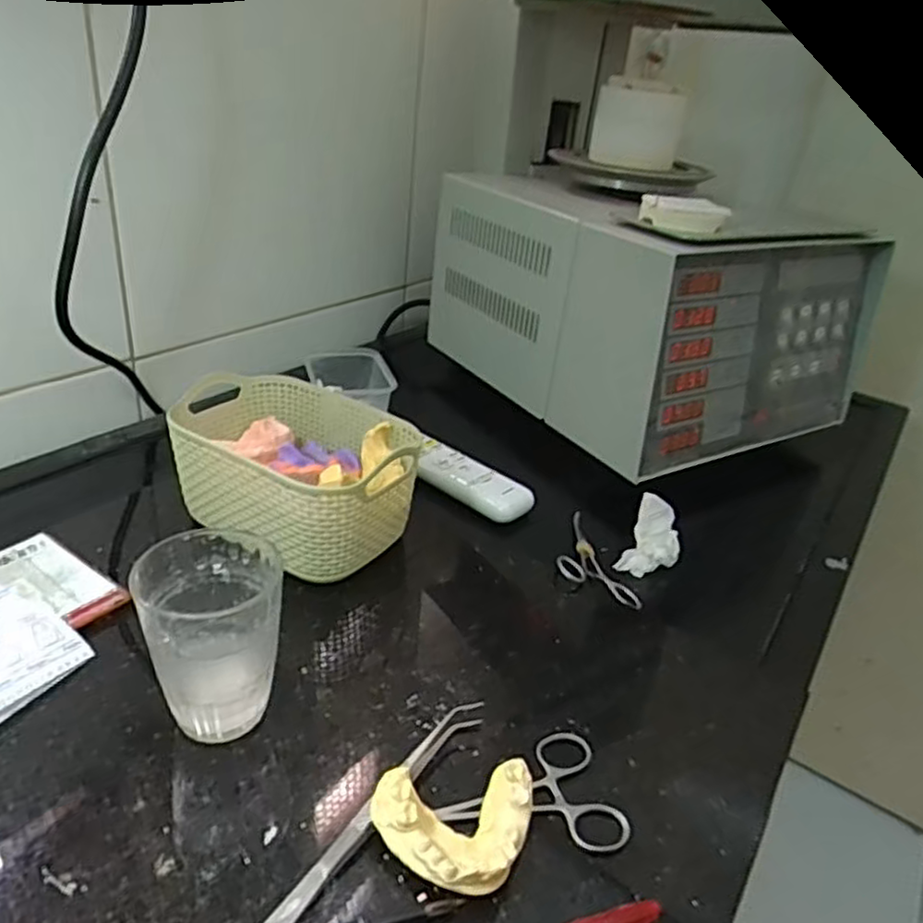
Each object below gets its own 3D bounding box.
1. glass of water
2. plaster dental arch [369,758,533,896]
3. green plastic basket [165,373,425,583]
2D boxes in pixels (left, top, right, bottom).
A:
[{"bbox_3d":[-0.126,0.091,0.359,0.067,0.089,0.065,-5,32,-21],"label":"glass of water"},{"bbox_3d":[-0.001,0.165,0.315,0.072,0.030,0.049,-2,31,-16],"label":"plaster dental arch"},{"bbox_3d":[-0.118,0.005,0.519,0.174,0.080,0.131,25,34,28],"label":"green plastic basket"}]

